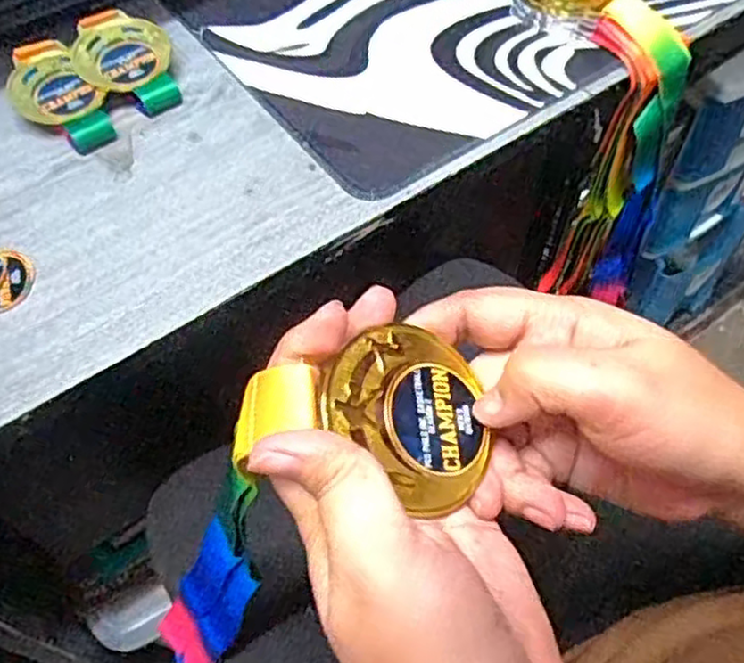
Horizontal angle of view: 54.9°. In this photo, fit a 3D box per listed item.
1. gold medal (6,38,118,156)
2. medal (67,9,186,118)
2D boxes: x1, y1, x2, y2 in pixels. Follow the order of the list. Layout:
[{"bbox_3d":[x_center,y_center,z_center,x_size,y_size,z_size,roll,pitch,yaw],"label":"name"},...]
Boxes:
[{"bbox_3d":[-0.206,-0.154,0.472,0.048,0.017,0.096,-37,62,-19],"label":"gold medal"},{"bbox_3d":[-0.167,-0.183,0.485,0.063,0.018,0.084,-14,57,-6],"label":"medal"}]

